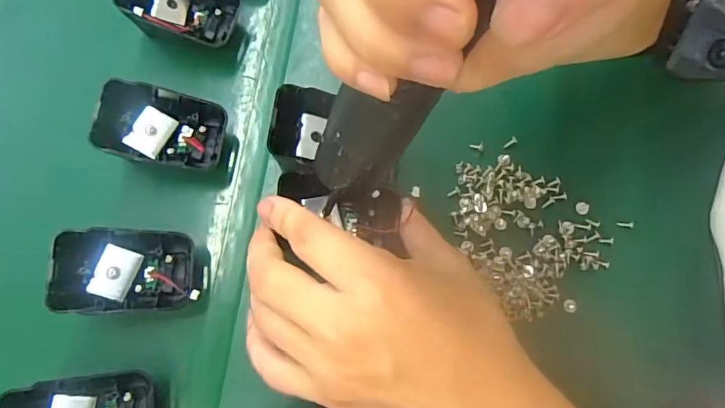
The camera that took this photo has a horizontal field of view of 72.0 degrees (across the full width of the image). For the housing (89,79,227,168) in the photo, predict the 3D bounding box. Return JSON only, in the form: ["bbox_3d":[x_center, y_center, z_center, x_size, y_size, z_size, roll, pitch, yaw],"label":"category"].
[{"bbox_3d":[-0.117,-0.042,0.294,0.068,0.028,0.044,7,69,-16],"label":"housing"}]

